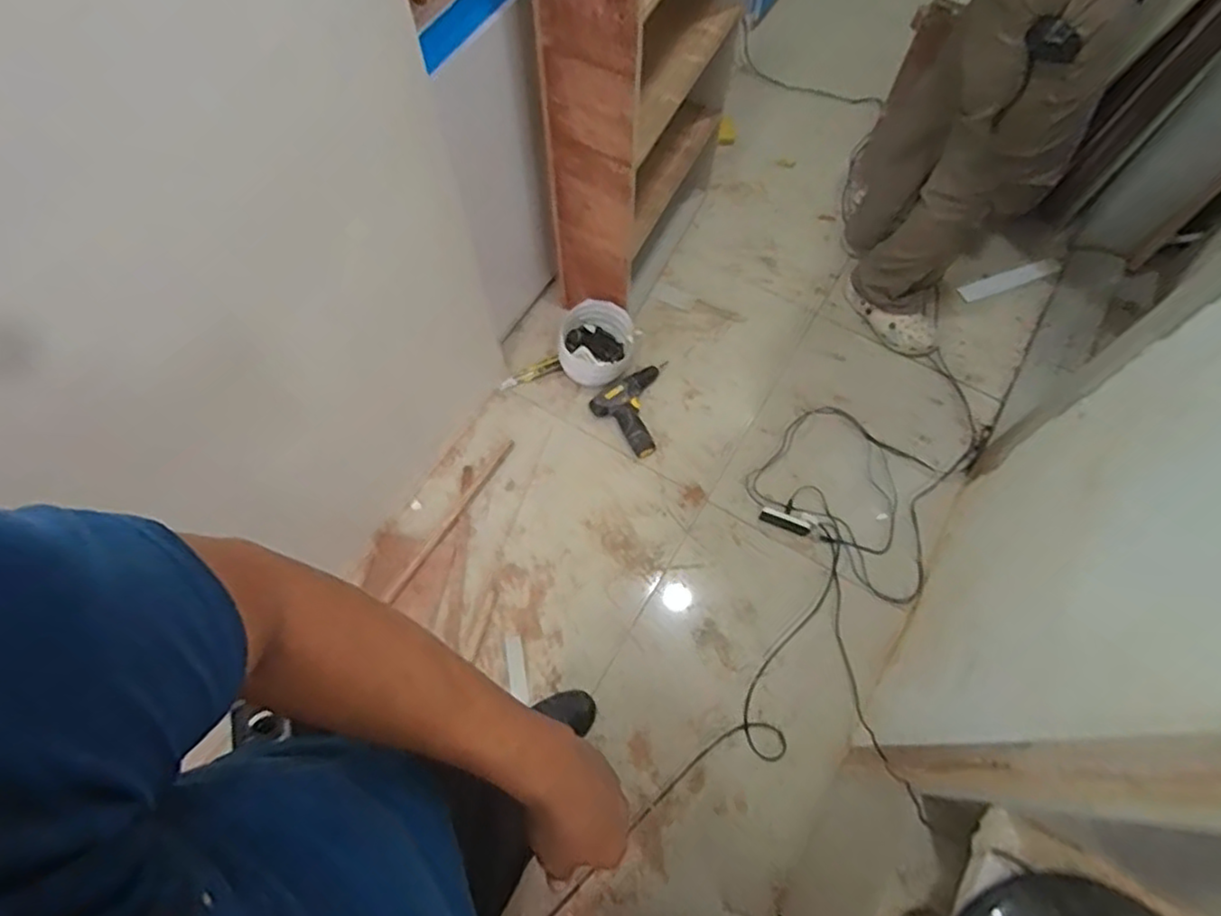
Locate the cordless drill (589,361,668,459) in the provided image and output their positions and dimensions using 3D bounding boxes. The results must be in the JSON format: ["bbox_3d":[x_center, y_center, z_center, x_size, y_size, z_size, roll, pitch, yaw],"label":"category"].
[{"bbox_3d":[0.087,-0.125,1.631,0.206,0.054,0.194,-33,70,-14],"label":"cordless drill"}]

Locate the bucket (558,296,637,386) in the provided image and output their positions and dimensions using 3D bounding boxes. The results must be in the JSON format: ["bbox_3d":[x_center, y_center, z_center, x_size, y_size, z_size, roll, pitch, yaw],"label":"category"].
[{"bbox_3d":[-0.029,-0.269,1.637,0.175,0.152,0.169,0,66,0],"label":"bucket"}]

